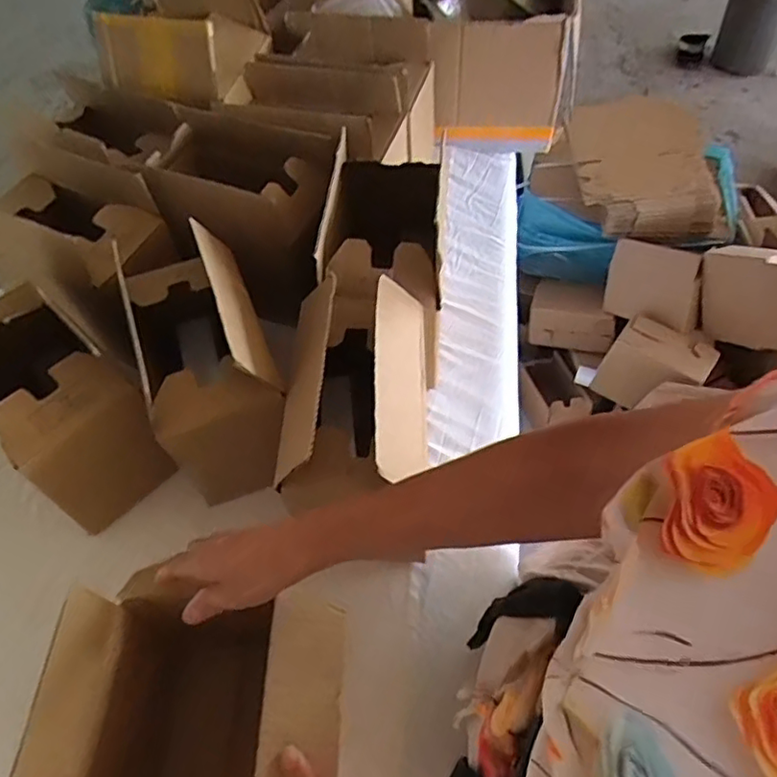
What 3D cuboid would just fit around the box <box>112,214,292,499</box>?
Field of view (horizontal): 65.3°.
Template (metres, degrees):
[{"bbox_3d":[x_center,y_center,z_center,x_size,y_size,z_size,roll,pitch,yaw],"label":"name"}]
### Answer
[{"bbox_3d":[-0.197,-0.029,0.679,0.121,0.212,0.237,-19,56,-11],"label":"box"}]

